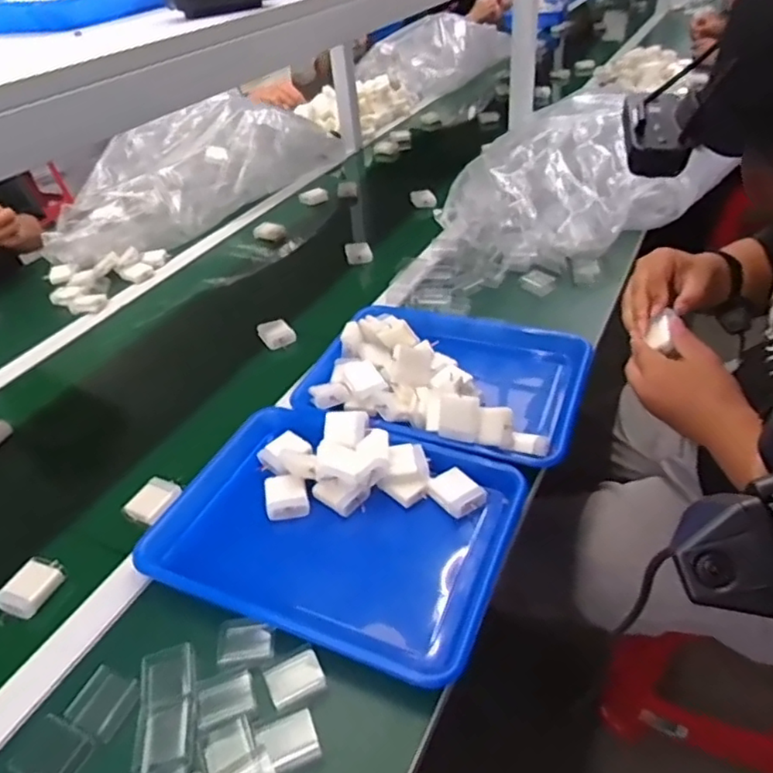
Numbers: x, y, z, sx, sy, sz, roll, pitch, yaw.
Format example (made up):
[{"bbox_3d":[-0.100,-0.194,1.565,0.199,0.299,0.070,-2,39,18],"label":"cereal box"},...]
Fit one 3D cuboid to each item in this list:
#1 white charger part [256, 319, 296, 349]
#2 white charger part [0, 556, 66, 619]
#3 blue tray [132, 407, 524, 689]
[{"bbox_3d":[-0.161,-0.078,0.912,0.045,0.018,0.055,-21,40,-18],"label":"white charger part"},{"bbox_3d":[-0.341,0.192,0.597,0.040,0.018,0.059,12,41,23],"label":"white charger part"},{"bbox_3d":[-0.048,0.135,0.622,0.326,0.051,0.252,17,47,18],"label":"blue tray"}]

